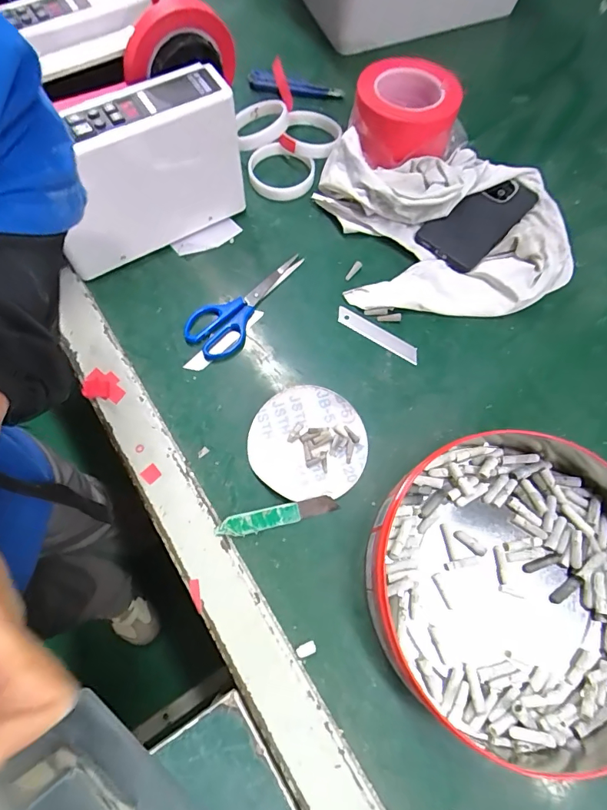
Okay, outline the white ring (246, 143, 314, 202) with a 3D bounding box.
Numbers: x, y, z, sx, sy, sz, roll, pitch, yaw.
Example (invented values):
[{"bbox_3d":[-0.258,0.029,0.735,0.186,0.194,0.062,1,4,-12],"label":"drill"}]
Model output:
[{"bbox_3d":[-0.031,-0.301,0.570,0.080,0.022,0.079,1,69,-2],"label":"white ring"}]

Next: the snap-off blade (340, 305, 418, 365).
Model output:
[{"bbox_3d":[0.082,-0.079,0.491,0.103,0.004,0.022,31,71,10],"label":"snap-off blade"}]

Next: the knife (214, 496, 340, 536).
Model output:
[{"bbox_3d":[-0.025,0.104,0.412,0.111,0.007,0.018,-12,70,-6],"label":"knife"}]

